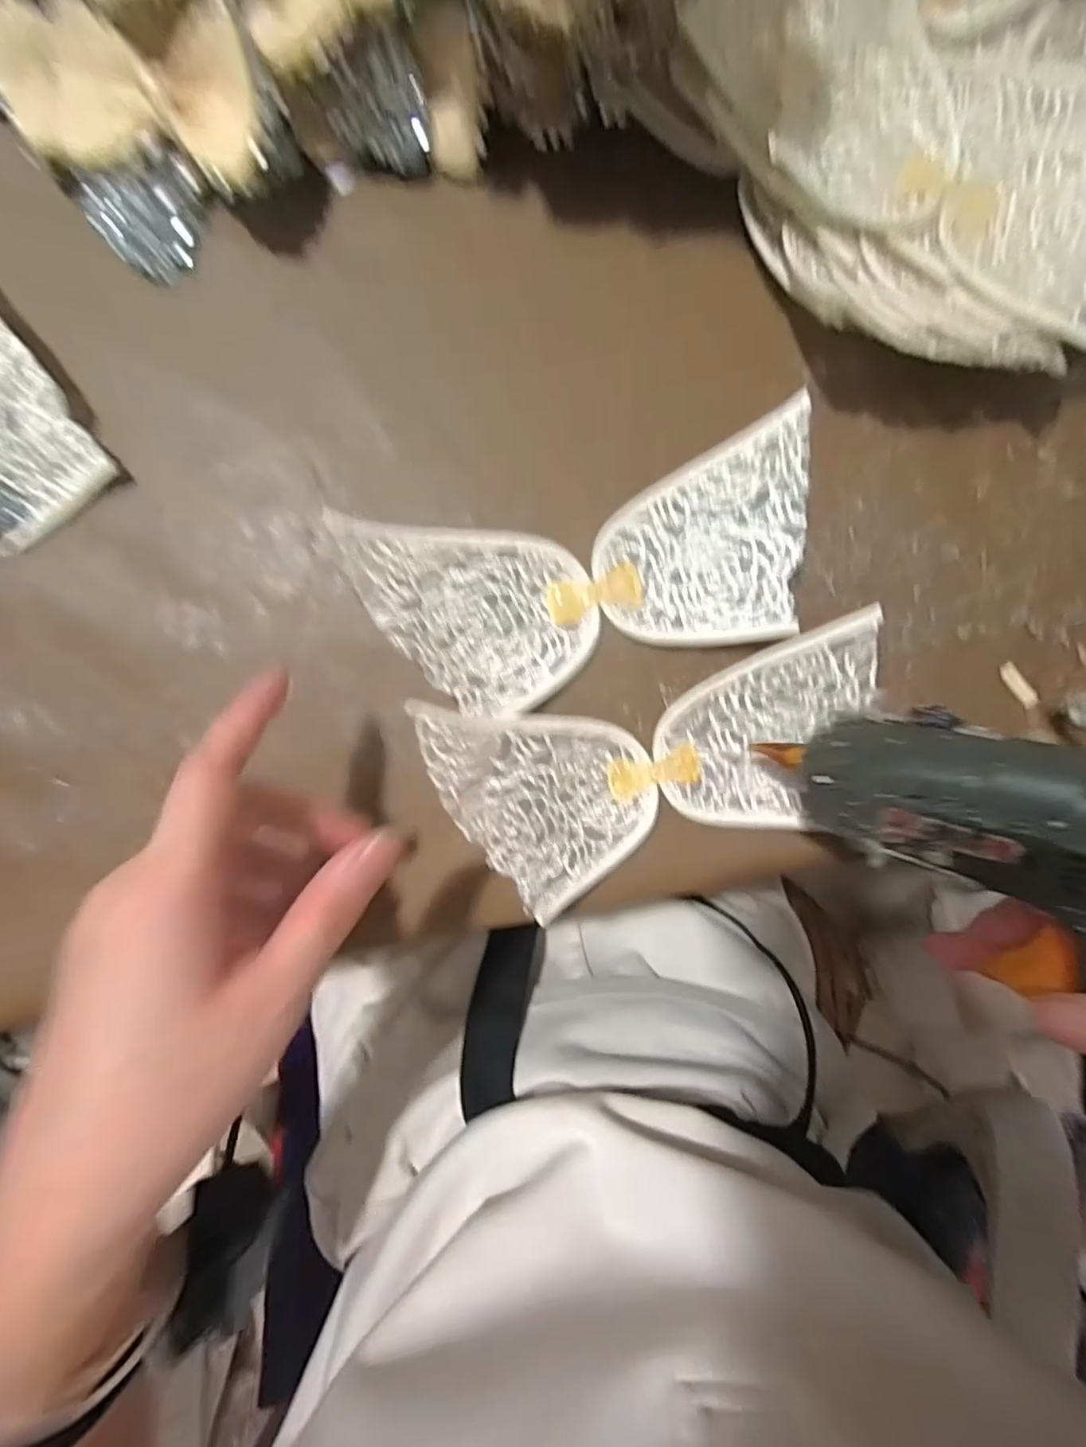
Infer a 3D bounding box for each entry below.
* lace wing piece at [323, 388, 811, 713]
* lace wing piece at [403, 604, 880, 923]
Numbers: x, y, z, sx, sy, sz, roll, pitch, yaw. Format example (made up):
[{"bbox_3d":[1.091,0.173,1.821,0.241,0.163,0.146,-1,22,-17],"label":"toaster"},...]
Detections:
[{"bbox_3d":[0.027,-0.067,0.281,0.203,0.036,0.091,-16,95,-3],"label":"lace wing piece"},{"bbox_3d":[0.056,0.021,0.288,0.206,0.035,0.103,-11,95,-4],"label":"lace wing piece"}]

